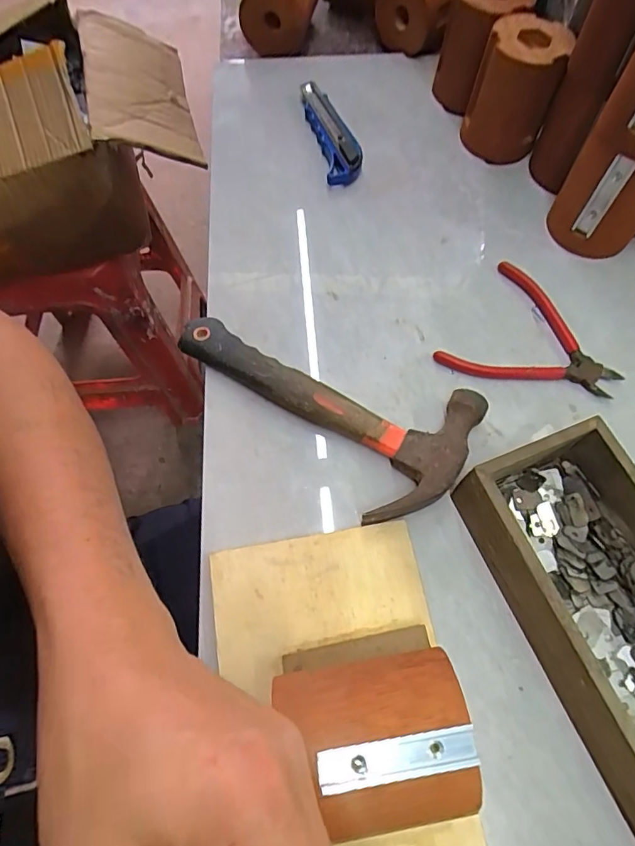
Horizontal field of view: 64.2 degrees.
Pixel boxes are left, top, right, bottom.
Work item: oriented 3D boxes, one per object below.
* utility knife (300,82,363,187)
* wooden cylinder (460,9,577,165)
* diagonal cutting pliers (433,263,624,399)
[{"bbox_3d":[0.015,-0.303,0.521,0.041,0.015,0.144,-12,67,-5],"label":"utility knife"},{"bbox_3d":[0.191,-0.326,0.498,0.074,0.102,0.063,16,67,7],"label":"wooden cylinder"},{"bbox_3d":[0.188,-0.067,0.426,0.132,0.020,0.118,33,70,13],"label":"diagonal cutting pliers"}]

